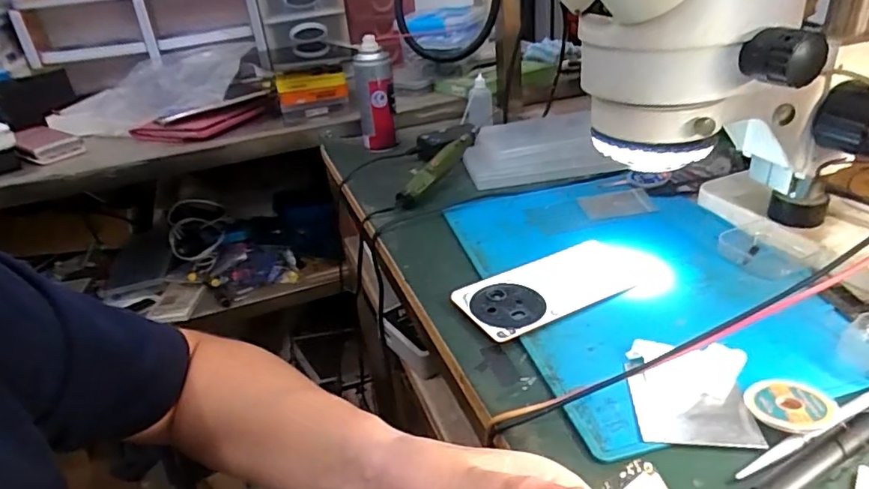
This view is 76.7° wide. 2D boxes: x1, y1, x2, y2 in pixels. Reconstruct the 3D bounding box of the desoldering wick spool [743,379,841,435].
[{"bbox_3d":[0.210,0.095,0.325,0.044,0.013,0.040,-5,29,3],"label":"desoldering wick spool"}]

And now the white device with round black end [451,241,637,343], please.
[{"bbox_3d":[0.091,0.035,0.449,0.139,0.012,0.075,-18,31,-19],"label":"white device with round black end"}]

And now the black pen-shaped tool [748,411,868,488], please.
[{"bbox_3d":[0.217,0.112,0.298,0.121,0.013,0.016,-19,31,-20],"label":"black pen-shaped tool"}]

